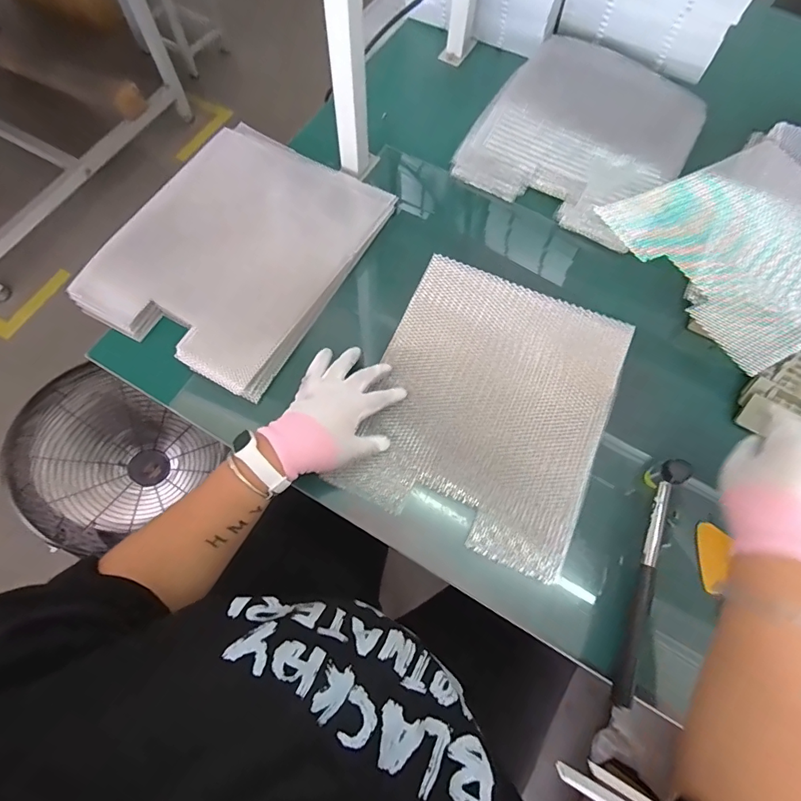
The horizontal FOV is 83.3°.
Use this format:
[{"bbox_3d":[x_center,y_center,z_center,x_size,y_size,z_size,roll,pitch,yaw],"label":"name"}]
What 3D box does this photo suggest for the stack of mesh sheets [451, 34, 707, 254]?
[{"bbox_3d":[0.286,-0.411,0.688,0.288,0.044,0.342,32,71,10],"label":"stack of mesh sheets"}]

